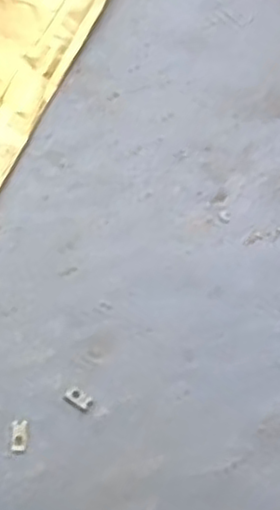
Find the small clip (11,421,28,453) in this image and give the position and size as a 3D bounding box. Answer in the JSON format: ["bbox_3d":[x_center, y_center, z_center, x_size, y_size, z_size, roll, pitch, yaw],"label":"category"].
[{"bbox_3d":[-0.099,0.149,0.567,0.013,0.004,0.026,-1,69,-2],"label":"small clip"}]

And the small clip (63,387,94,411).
[{"bbox_3d":[-0.051,0.120,0.576,0.023,0.004,0.014,31,72,10],"label":"small clip"}]

